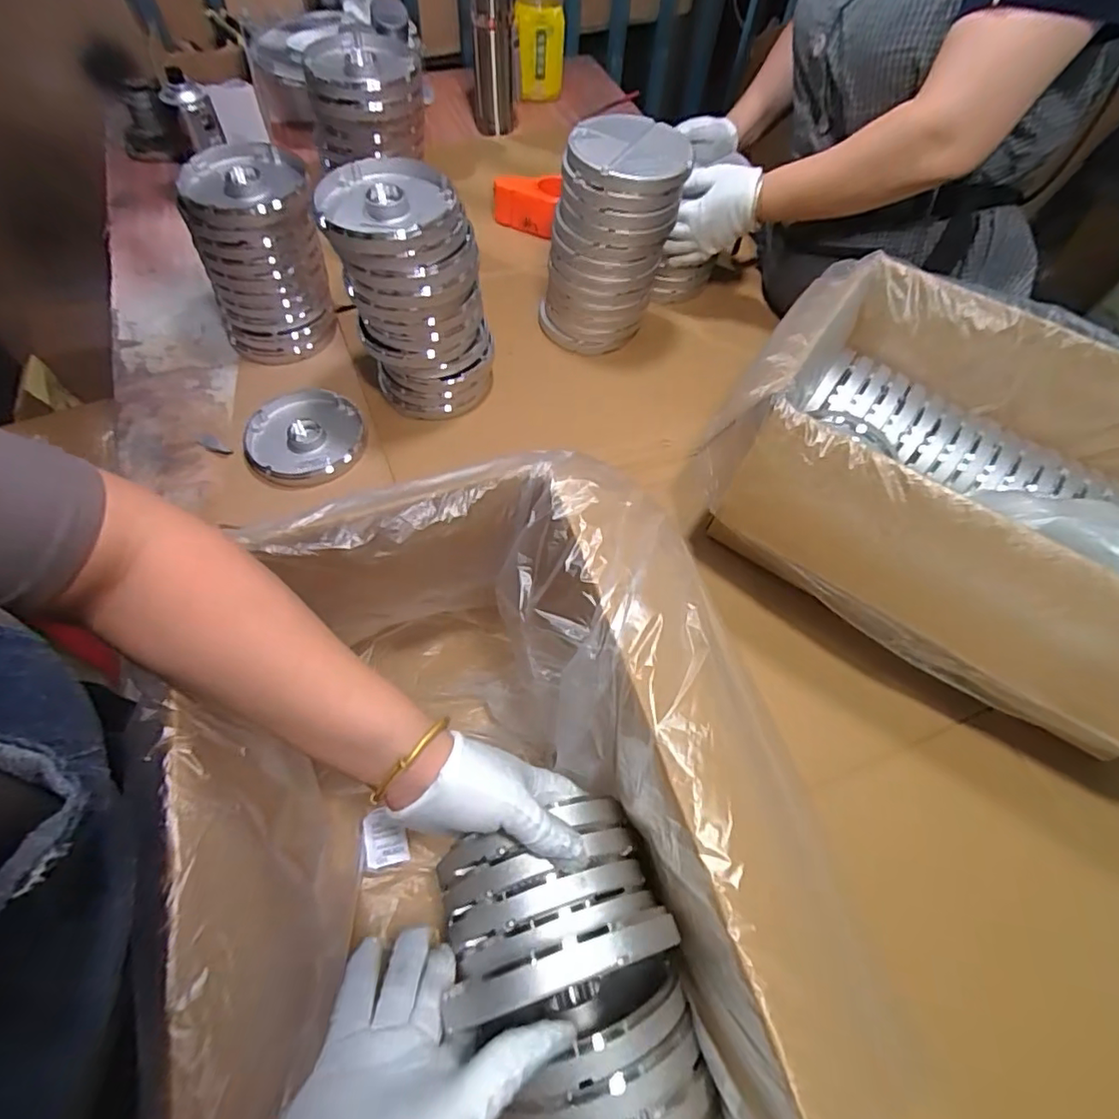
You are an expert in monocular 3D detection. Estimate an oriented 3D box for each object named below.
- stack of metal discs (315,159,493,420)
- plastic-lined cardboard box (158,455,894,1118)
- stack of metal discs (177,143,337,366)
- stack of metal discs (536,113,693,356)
[{"bbox_3d":[-0.161,-0.295,0.658,0.150,0.223,0.140,-9,61,-8],"label":"stack of metal discs"},{"bbox_3d":[-0.045,0.182,0.399,0.329,0.220,0.475,-10,61,-9],"label":"plastic-lined cardboard box"},{"bbox_3d":[-0.367,-0.374,0.724,0.145,0.194,0.143,-9,61,-8],"label":"stack of metal discs"},{"bbox_3d":[0.059,-0.399,0.728,0.149,0.225,0.131,18,61,7],"label":"stack of metal discs"}]

